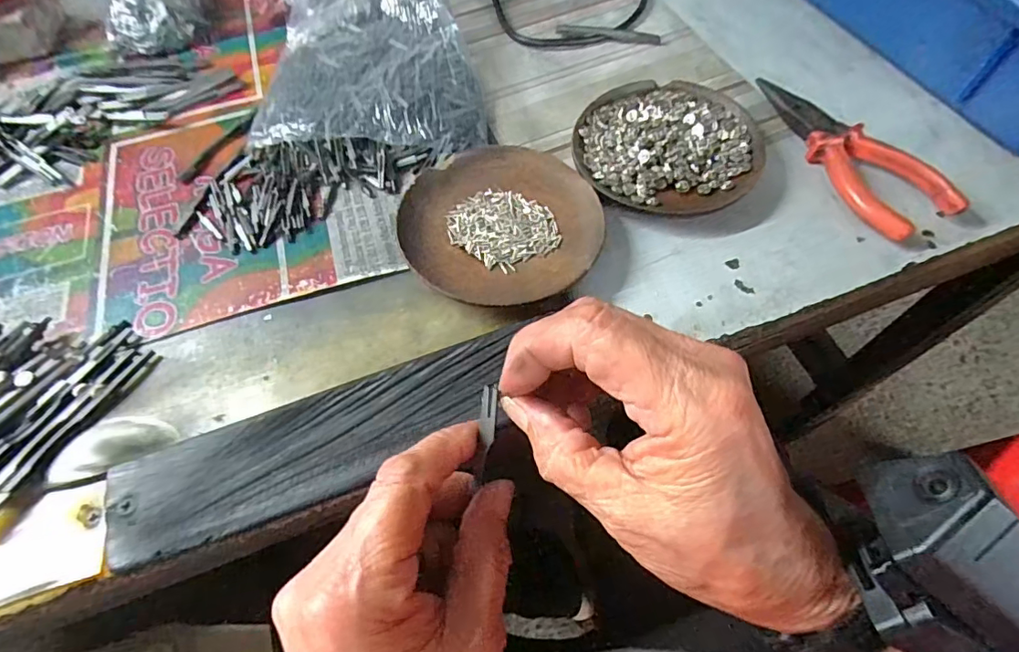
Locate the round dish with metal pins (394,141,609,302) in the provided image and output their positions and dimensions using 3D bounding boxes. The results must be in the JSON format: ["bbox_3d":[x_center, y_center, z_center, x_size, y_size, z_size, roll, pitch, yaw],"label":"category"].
[{"bbox_3d":[-0.003,-0.058,0.302,0.108,0.019,0.112,-1,60,2],"label":"round dish with metal pins"}]

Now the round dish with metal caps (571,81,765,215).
[{"bbox_3d":[0.099,-0.115,0.329,0.111,0.021,0.106,-1,60,2],"label":"round dish with metal caps"}]

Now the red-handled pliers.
[{"bbox_3d":[0.211,-0.111,0.324,0.049,0.017,0.138,-19,61,-8],"label":"red-handled pliers"}]

